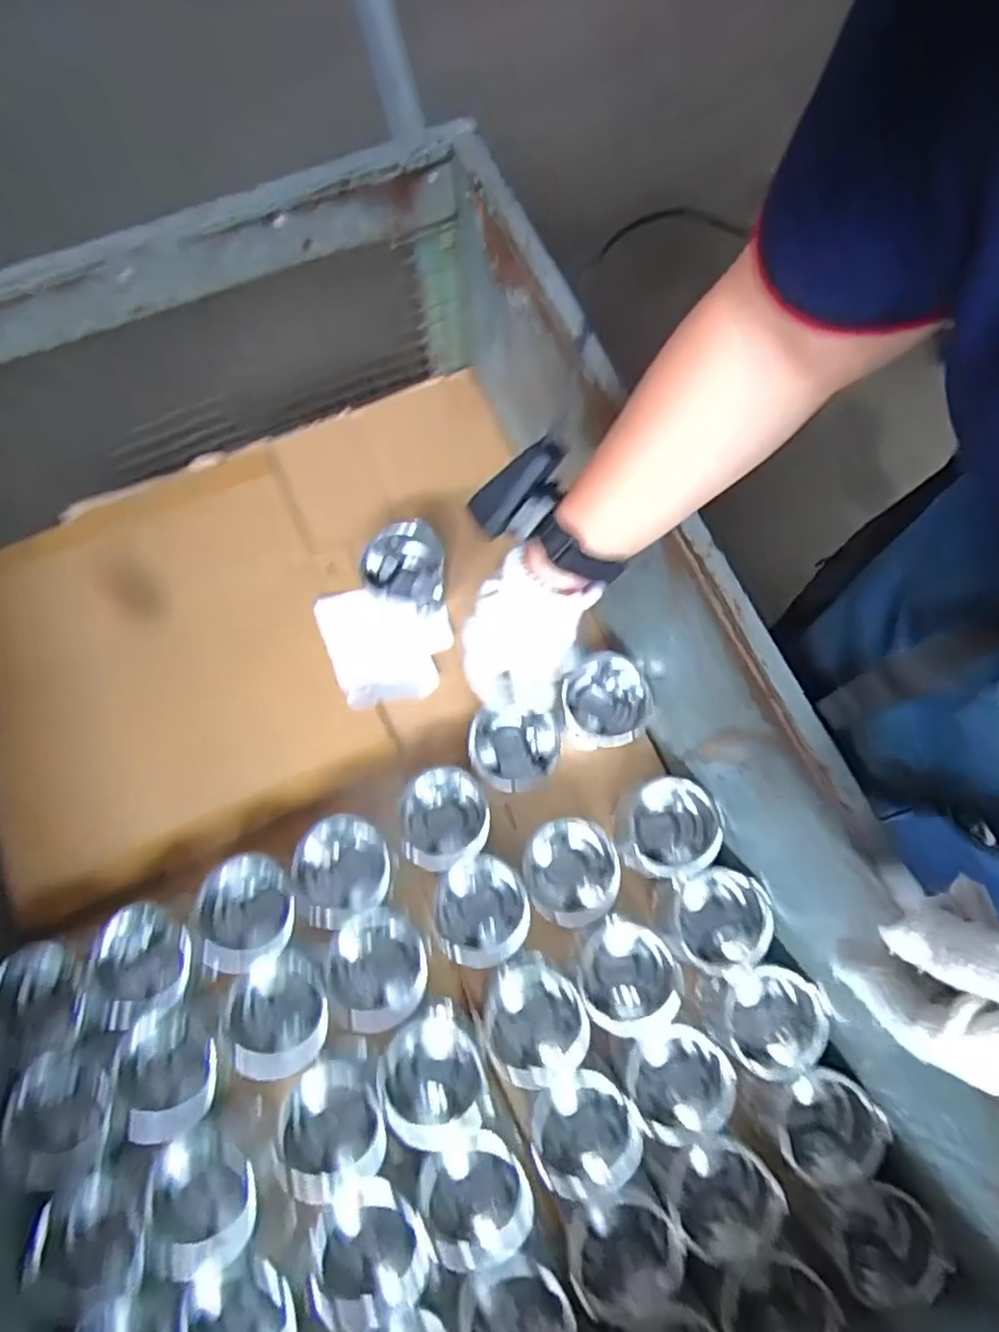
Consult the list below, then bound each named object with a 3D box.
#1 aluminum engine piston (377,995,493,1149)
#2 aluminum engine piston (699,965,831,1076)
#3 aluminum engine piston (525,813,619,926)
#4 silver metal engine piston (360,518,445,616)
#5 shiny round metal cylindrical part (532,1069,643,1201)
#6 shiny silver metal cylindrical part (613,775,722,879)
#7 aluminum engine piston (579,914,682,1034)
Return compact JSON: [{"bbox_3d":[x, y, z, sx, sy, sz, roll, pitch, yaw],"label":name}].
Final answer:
[{"bbox_3d":[-0.058,0.365,0.602,0.085,0.071,0.101,-13,74,-5],"label":"aluminum engine piston"},{"bbox_3d":[0.241,0.324,0.625,0.093,0.079,0.087,0,73,-1],"label":"aluminum engine piston"},{"bbox_3d":[0.067,0.203,0.664,0.086,0.075,0.093,8,73,1],"label":"aluminum engine piston"},{"bbox_3d":[-0.105,-0.101,0.752,0.087,0.087,0.085,-10,73,-4],"label":"silver metal engine piston"},{"bbox_3d":[0.074,0.408,0.605,0.088,0.070,0.092,0,73,-1],"label":"shiny round metal cylindrical part"},{"bbox_3d":[0.167,0.165,0.684,0.082,0.101,0.092,6,73,1],"label":"shiny silver metal cylindrical part"},{"bbox_3d":[0.116,0.289,0.635,0.086,0.068,0.094,0,73,-1],"label":"aluminum engine piston"}]

